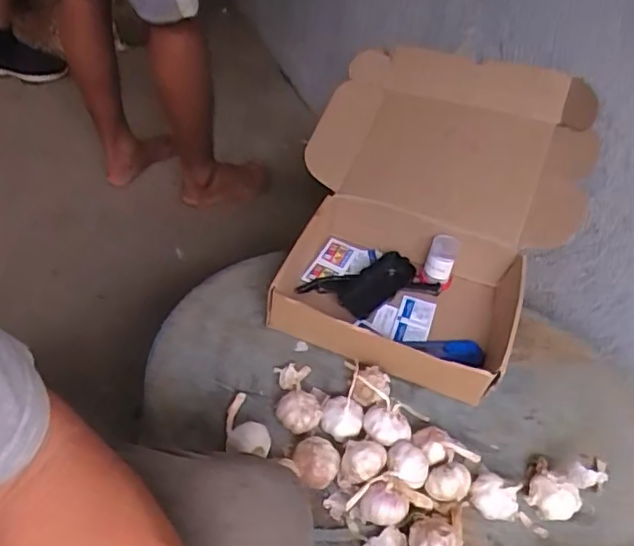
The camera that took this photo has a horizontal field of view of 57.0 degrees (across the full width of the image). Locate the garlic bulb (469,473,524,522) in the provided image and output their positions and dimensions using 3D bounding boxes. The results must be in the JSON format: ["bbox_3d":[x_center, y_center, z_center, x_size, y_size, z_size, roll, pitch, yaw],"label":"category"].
[{"bbox_3d":[0.173,0.222,0.573,0.047,0.043,0.034,29,49,21],"label":"garlic bulb"}]

